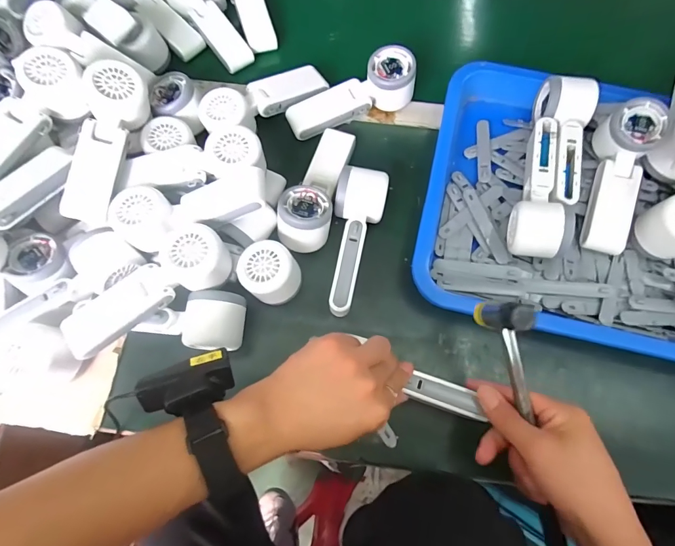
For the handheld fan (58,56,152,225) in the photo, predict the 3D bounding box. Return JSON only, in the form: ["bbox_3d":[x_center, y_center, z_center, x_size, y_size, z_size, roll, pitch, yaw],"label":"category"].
[{"bbox_3d":[-0.241,-0.132,0.397,0.057,0.053,0.163,13,86,4],"label":"handheld fan"}]

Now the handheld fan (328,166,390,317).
[{"bbox_3d":[0.016,-0.034,0.419,0.052,0.057,0.157,11,72,4],"label":"handheld fan"}]

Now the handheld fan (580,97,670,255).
[{"bbox_3d":[0.313,-0.104,0.432,0.056,0.046,0.171,15,89,5],"label":"handheld fan"}]

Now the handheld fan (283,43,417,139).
[{"bbox_3d":[0.017,-0.216,0.476,0.158,0.059,0.055,-25,73,-8],"label":"handheld fan"}]

